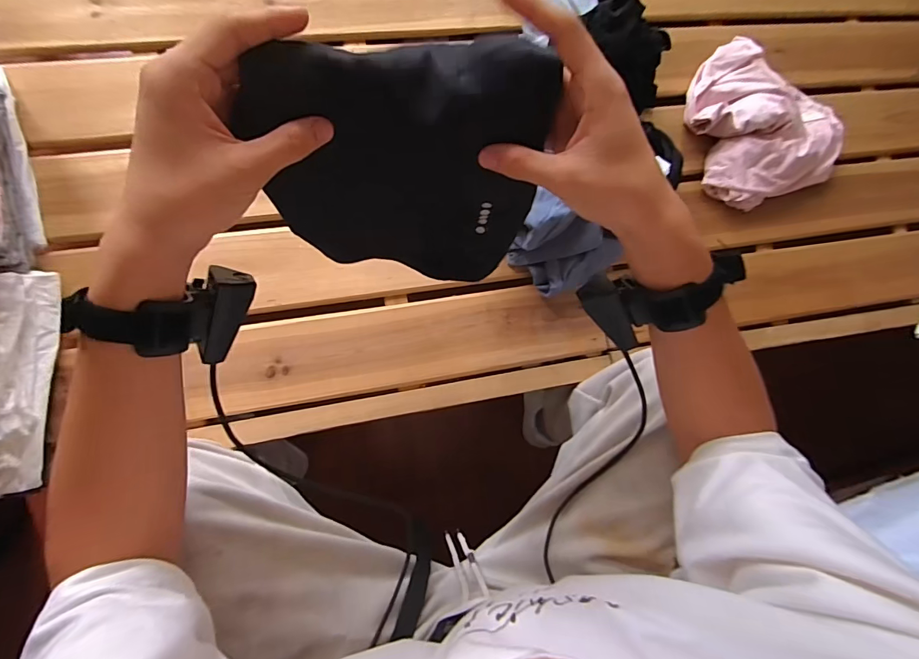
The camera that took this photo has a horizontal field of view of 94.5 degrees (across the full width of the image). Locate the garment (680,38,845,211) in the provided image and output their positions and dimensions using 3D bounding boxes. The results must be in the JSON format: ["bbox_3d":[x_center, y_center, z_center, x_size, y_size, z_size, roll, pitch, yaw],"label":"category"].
[{"bbox_3d":[0.522,-0.359,0.709,0.288,0.068,0.261,-21,89,-10],"label":"garment"}]

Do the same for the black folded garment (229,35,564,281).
[{"bbox_3d":[-0.042,-0.113,0.337,0.196,0.200,0.046,4,61,-3],"label":"black folded garment"}]

